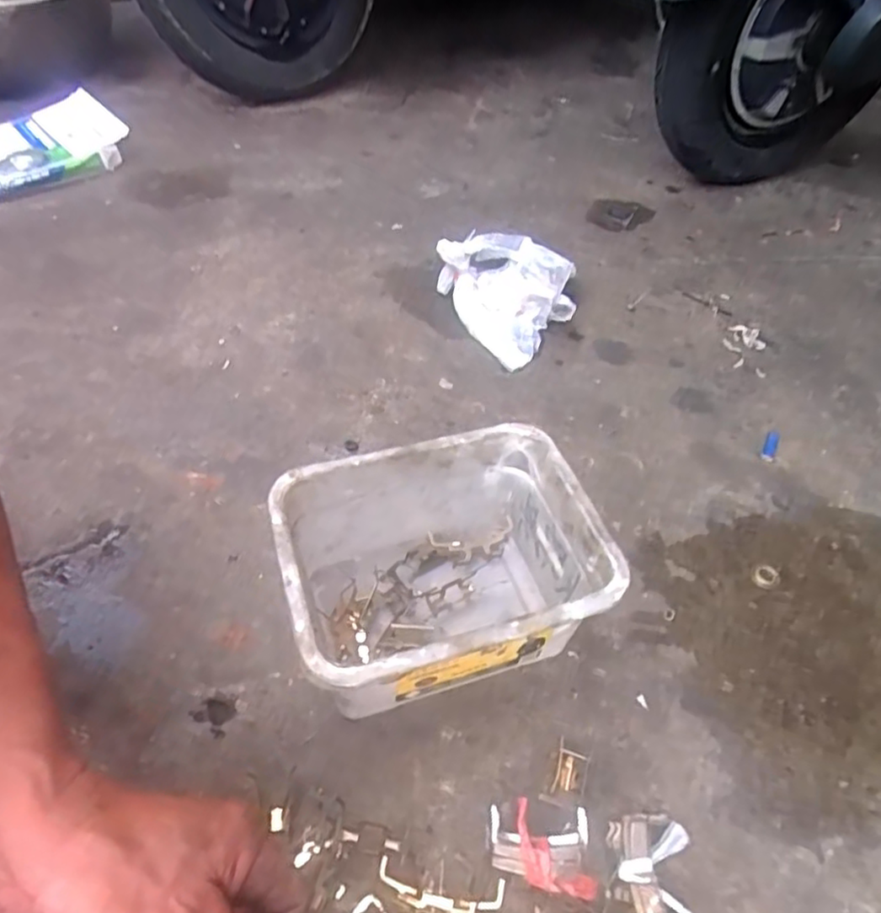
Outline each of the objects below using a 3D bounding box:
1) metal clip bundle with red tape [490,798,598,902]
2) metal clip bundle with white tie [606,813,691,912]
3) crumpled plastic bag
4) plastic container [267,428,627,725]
[{"bbox_3d":[0.055,0.217,0.350,0.056,0.036,0.042,8,49,3],"label":"metal clip bundle with red tape"},{"bbox_3d":[0.120,0.231,0.355,0.045,0.021,0.052,3,49,-1],"label":"metal clip bundle with white tie"},{"bbox_3d":[0.081,-0.178,0.683,0.113,0.060,0.158,-20,54,-20],"label":"crumpled plastic bag"},{"bbox_3d":[-0.002,0.080,0.416,0.187,0.110,0.141,-12,51,-14],"label":"plastic container"}]

